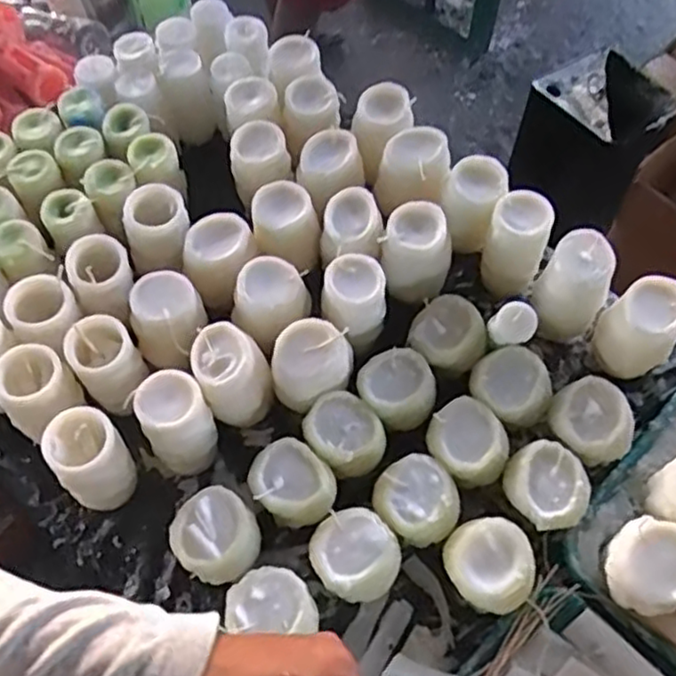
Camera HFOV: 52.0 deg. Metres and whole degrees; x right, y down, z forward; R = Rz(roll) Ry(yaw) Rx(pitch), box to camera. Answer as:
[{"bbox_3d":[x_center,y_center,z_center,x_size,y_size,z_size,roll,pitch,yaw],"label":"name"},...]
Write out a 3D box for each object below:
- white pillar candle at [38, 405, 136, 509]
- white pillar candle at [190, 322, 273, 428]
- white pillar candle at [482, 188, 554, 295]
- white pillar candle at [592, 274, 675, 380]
[{"bbox_3d":[-0.216,0.108,0.614,0.061,0.094,0.059,0,62,1],"label":"white pillar candle"},{"bbox_3d":[-0.101,0.035,0.658,0.066,0.078,0.076,-27,65,-13],"label":"white pillar candle"},{"bbox_3d":[0.187,-0.097,0.728,0.057,0.104,0.062,0,62,1],"label":"white pillar candle"},{"bbox_3d":[0.293,-0.006,0.676,0.068,0.099,0.068,0,62,1],"label":"white pillar candle"}]

